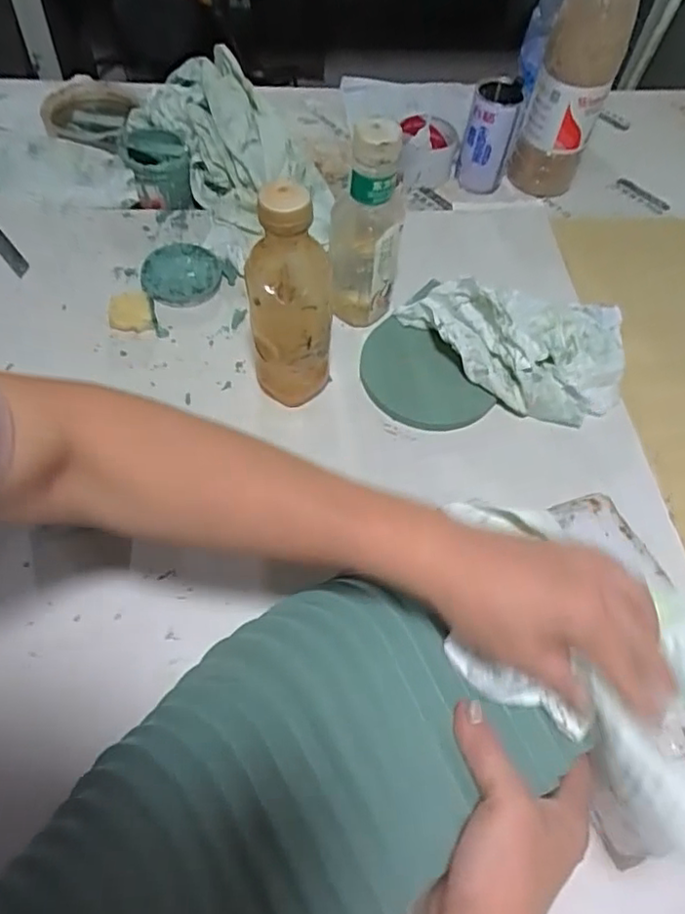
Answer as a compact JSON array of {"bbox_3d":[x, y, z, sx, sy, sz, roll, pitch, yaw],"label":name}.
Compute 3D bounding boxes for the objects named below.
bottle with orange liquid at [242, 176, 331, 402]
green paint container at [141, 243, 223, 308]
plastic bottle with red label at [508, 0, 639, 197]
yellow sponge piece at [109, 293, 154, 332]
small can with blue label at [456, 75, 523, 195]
[{"bbox_3d":[-0.041,-0.119,0.513,0.066,0.202,0.055,-13,61,-12],"label":"bottle with orange liquid"},{"bbox_3d":[-0.174,-0.203,0.675,0.080,0.014,0.081,10,59,2],"label":"green paint container"},{"bbox_3d":[0.273,-0.450,0.718,0.085,0.303,0.074,15,59,5],"label":"plastic bottle with red label"},{"bbox_3d":[-0.216,-0.147,0.626,0.042,0.021,0.037,-10,60,-10],"label":"yellow sponge piece"},{"bbox_3d":[0.185,-0.407,0.793,0.065,0.118,0.057,16,59,6],"label":"small can with blue label"}]

